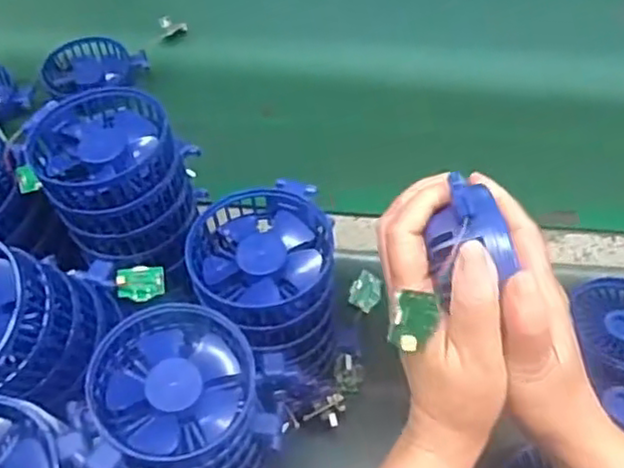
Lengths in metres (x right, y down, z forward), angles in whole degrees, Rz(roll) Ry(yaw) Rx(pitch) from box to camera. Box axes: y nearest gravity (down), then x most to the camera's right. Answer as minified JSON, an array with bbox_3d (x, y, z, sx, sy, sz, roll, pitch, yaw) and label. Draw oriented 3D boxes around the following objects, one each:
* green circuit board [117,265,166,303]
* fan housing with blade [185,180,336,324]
[{"bbox_3d":[-0.118,0.034,0.463,0.032,0.004,0.024,-5,79,-16],"label":"green circuit board"},{"bbox_3d":[-0.030,0.014,0.424,0.089,0.032,0.088,-2,55,2],"label":"fan housing with blade"}]

